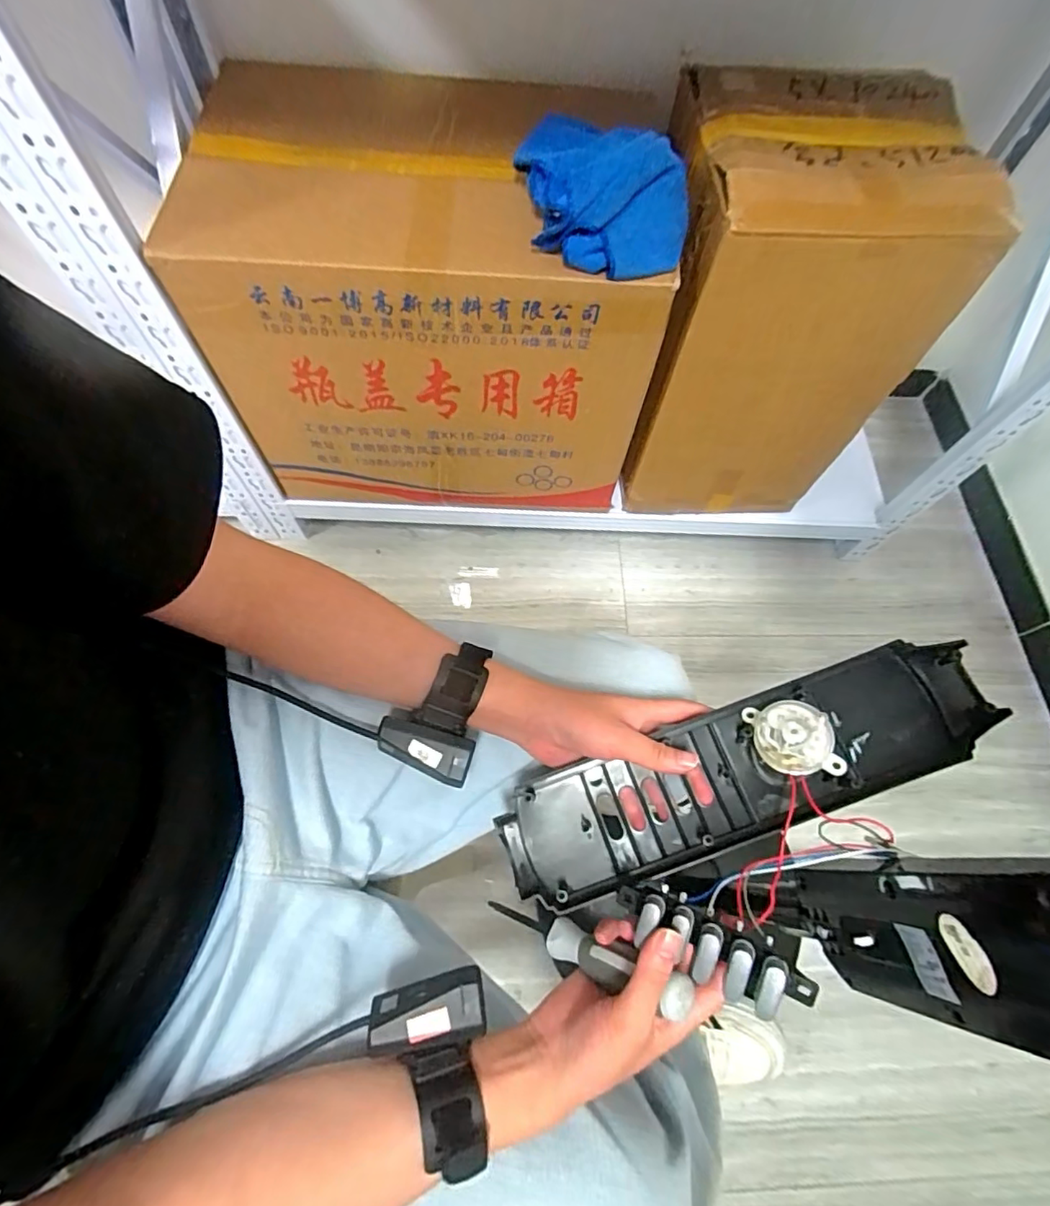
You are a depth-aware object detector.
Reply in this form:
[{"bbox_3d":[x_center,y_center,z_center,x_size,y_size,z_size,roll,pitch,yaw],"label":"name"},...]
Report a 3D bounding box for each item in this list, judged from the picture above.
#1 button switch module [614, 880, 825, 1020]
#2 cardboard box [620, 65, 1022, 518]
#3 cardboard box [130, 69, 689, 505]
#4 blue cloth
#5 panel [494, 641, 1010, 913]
[{"bbox_3d":[0.111,0.202,0.339,0.113,0.028,0.043,15,63,31],"label":"button switch module"},{"bbox_3d":[0.339,-0.396,0.846,0.316,0.525,0.299,3,65,-2],"label":"cardboard box"},{"bbox_3d":[-0.120,-0.456,0.863,0.573,0.474,0.410,4,65,-1],"label":"cardboard box"},{"bbox_3d":[0.084,-0.453,0.616,0.152,0.092,0.205,-9,66,-7],"label":"blue cloth"},{"bbox_3d":[0.158,0.123,0.409,0.357,0.039,0.093,-22,68,1],"label":"panel"}]

